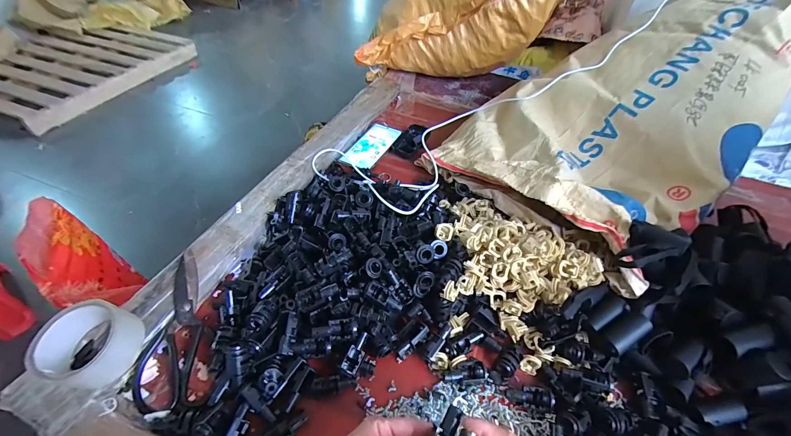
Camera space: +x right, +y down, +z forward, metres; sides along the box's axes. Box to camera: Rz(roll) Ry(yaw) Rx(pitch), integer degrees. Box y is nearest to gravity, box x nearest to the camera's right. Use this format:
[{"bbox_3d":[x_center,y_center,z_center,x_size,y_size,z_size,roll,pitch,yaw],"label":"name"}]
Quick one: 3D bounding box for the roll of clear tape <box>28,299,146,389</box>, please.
[{"bbox_3d":[-0.342,0.143,0.382,0.075,0.060,0.080,3,48,-3],"label":"roll of clear tape"}]

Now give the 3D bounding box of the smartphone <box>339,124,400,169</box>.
[{"bbox_3d":[-0.049,-0.160,0.749,0.075,0.009,0.173,21,49,13],"label":"smartphone"}]

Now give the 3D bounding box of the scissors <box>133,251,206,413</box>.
[{"bbox_3d":[-0.282,0.134,0.419,0.071,0.023,0.202,-12,50,-17],"label":"scissors"}]

